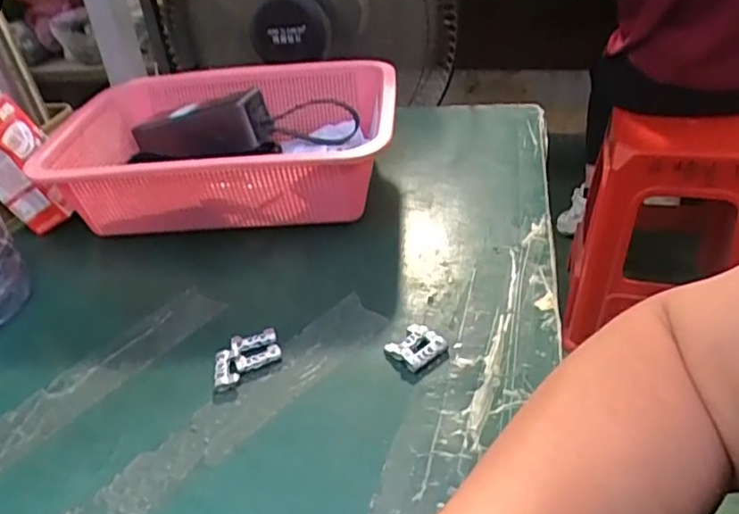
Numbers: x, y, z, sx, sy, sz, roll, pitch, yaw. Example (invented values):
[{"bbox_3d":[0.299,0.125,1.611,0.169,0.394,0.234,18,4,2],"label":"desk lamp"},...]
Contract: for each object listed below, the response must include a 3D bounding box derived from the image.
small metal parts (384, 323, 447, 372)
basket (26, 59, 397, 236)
[{"bbox_3d":[0.030,0.058,0.400,0.032,0.008,0.031,-31,42,-31],"label":"small metal parts"},{"bbox_3d":[-0.122,-0.098,0.572,0.286,0.094,0.201,-3,35,6],"label":"basket"}]

